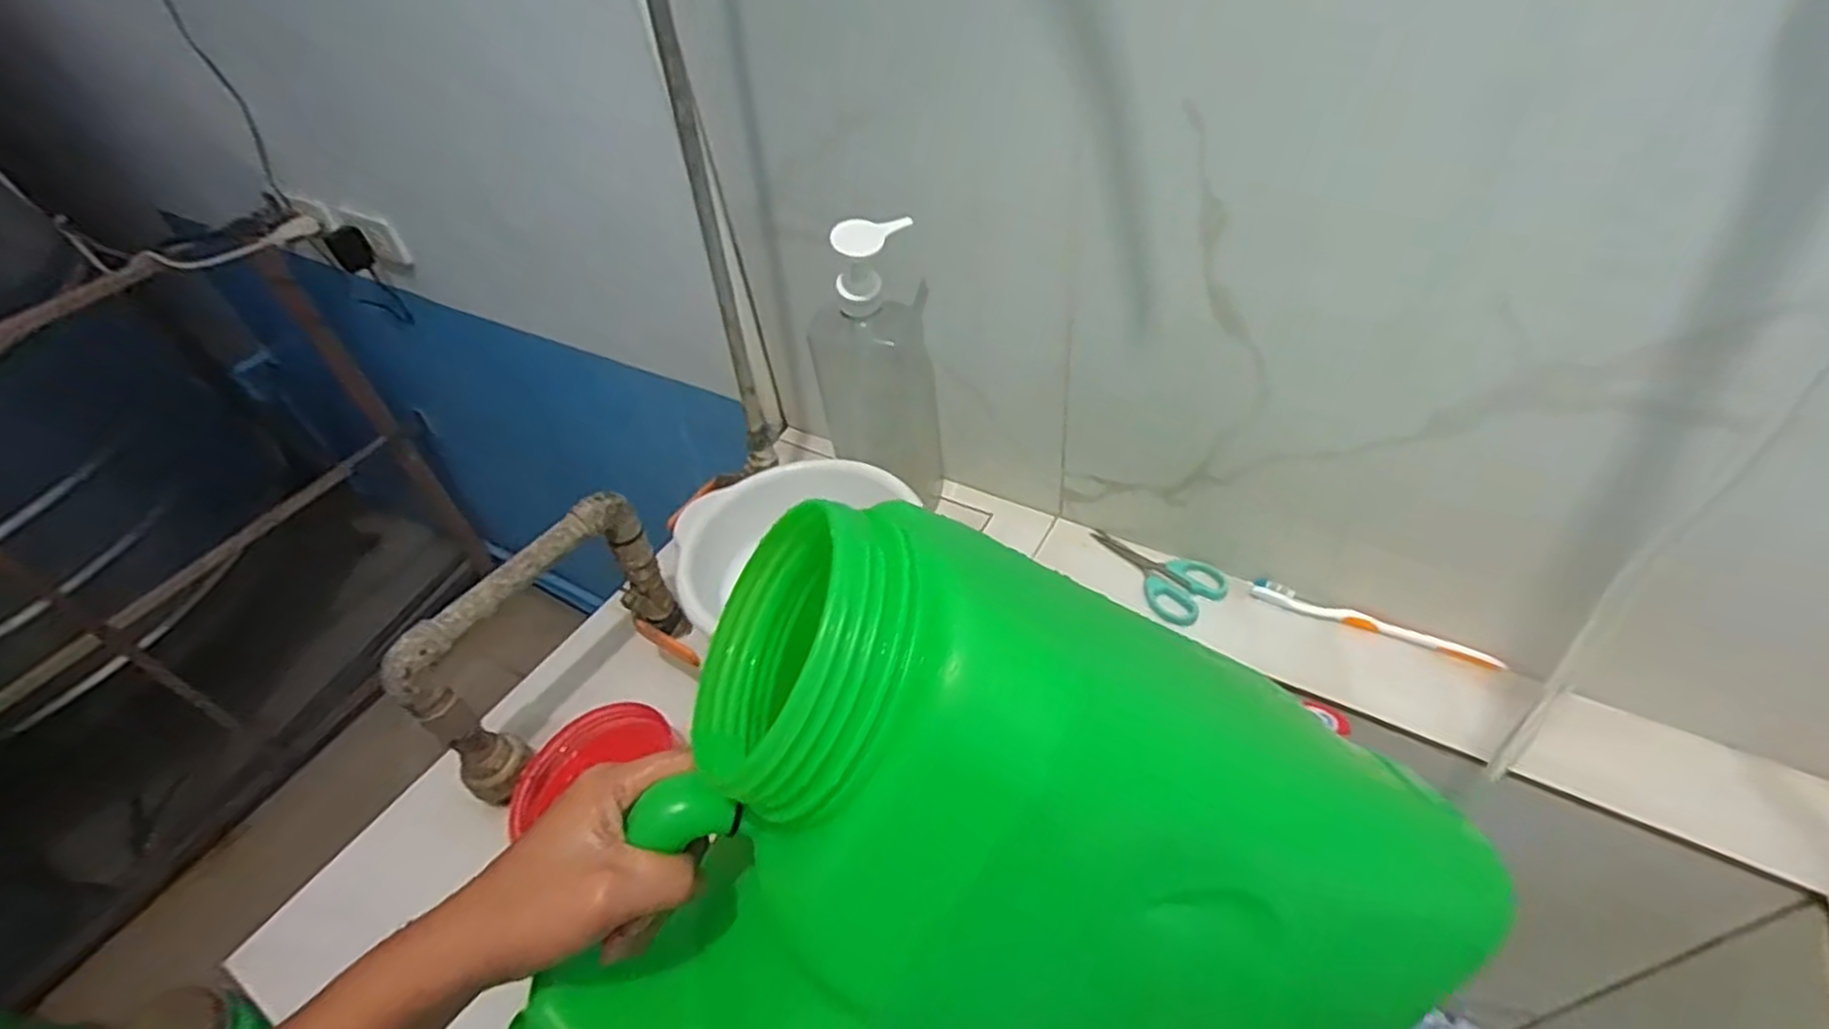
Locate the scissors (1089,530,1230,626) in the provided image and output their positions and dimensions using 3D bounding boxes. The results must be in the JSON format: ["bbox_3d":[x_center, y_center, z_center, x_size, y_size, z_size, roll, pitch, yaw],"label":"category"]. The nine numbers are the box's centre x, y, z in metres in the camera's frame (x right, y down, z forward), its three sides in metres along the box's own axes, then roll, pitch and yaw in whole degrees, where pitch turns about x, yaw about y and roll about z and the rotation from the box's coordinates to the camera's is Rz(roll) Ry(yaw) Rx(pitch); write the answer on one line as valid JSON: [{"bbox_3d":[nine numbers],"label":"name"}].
[{"bbox_3d":[0.199,0.046,0.661,0.121,0.014,0.057,33,58,32],"label":"scissors"}]

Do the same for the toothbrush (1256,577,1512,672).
[{"bbox_3d":[0.352,0.085,0.600,0.170,0.021,0.015,21,52,25],"label":"toothbrush"}]

